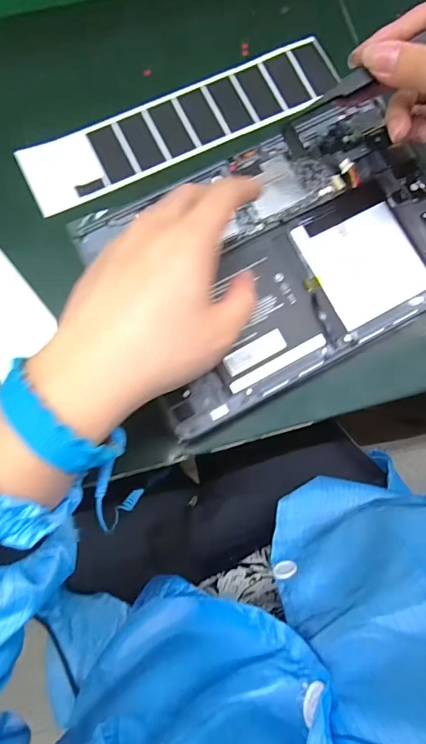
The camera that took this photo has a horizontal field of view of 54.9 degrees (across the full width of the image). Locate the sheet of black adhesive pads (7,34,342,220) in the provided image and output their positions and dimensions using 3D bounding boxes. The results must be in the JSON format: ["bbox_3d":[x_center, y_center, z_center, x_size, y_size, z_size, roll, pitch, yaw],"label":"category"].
[{"bbox_3d":[-0.024,-0.203,0.334,0.263,0.008,0.057,-25,83,-6],"label":"sheet of black adhesive pads"}]

